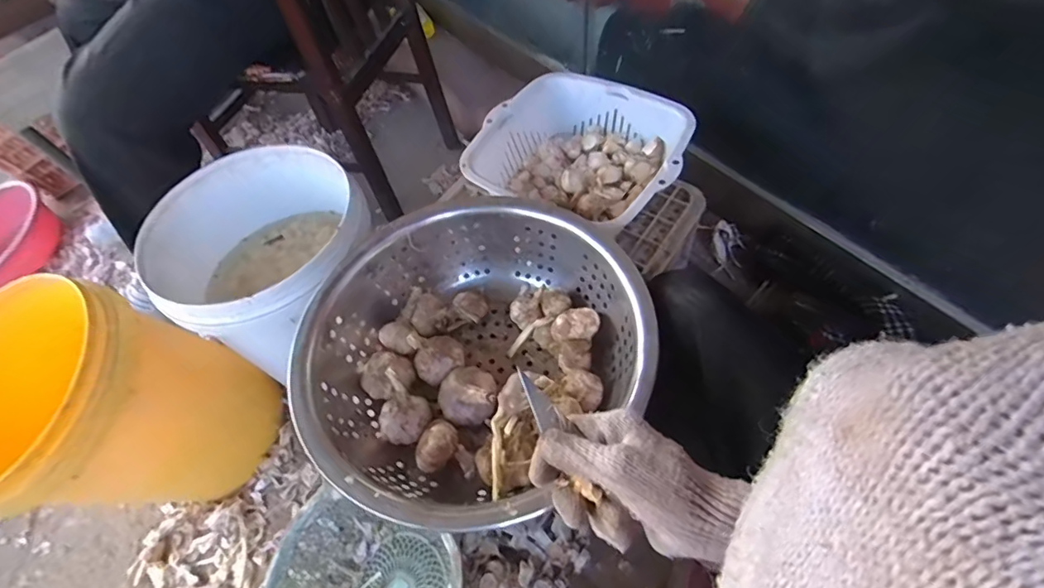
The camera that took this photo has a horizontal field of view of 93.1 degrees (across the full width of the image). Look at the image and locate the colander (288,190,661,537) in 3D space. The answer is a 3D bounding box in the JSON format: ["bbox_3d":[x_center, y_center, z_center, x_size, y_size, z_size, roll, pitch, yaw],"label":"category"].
[{"bbox_3d":[-0.059,0.057,0.545,0.327,0.120,0.347,-2,56,4],"label":"colander"}]

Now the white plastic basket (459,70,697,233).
[{"bbox_3d":[0.083,-0.196,0.715,0.272,0.088,0.248,24,61,20],"label":"white plastic basket"}]

